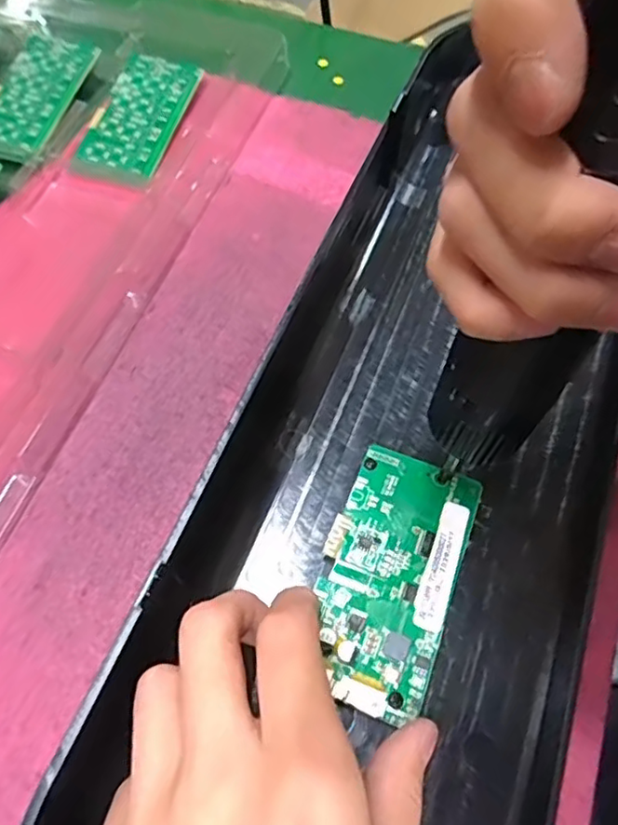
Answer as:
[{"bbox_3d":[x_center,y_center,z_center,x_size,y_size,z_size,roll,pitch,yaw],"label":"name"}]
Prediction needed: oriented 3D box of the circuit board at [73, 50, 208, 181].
[{"bbox_3d":[-0.098,-0.176,0.361,0.049,0.010,0.090,14,62,6],"label":"circuit board"}]

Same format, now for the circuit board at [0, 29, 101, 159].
[{"bbox_3d":[-0.165,-0.193,0.370,0.048,0.007,0.098,13,61,5],"label":"circuit board"}]

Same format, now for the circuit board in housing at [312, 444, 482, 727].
[{"bbox_3d":[0.030,0.058,0.228,0.048,0.008,0.093,21,63,10],"label":"circuit board in housing"}]

